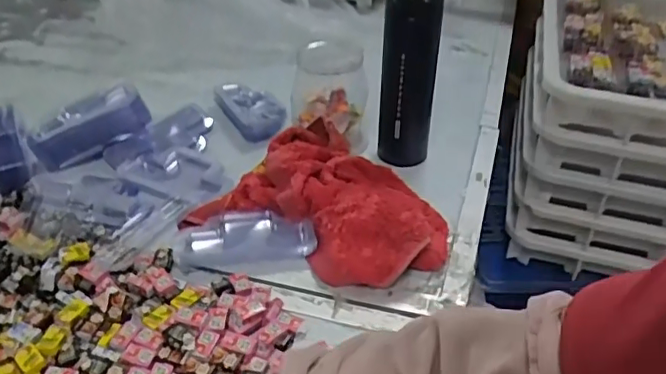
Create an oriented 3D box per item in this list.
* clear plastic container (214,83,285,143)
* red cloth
[{"bbox_3d":[-0.117,-0.106,0.796,0.066,0.034,0.107,-22,44,-27],"label":"clear plastic container"},{"bbox_3d":[0.001,0.013,0.615,0.255,0.052,0.183,20,42,21],"label":"red cloth"}]

